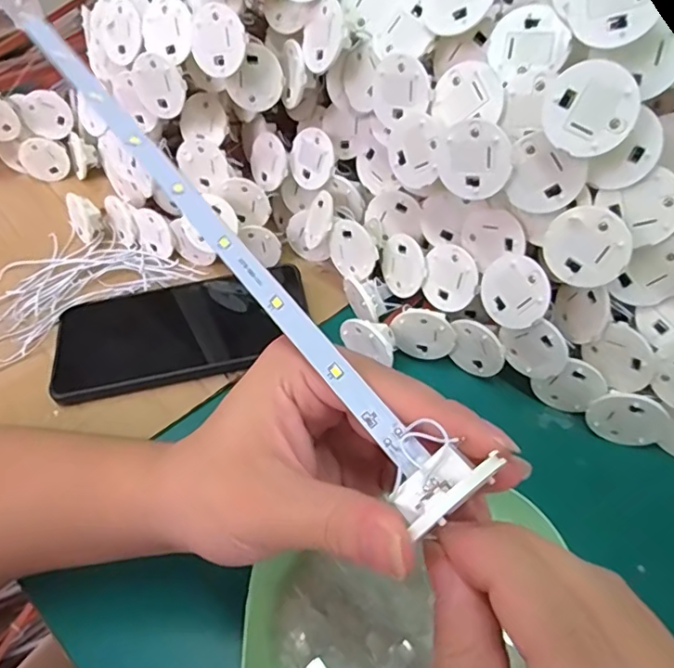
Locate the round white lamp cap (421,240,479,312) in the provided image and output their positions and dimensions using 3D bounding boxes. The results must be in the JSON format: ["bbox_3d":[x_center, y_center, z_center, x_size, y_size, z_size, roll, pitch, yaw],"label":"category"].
[{"bbox_3d":[0.067,-0.033,0.324,0.033,0.038,0.004,25,27,34],"label":"round white lamp cap"}]

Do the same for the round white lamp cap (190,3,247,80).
[{"bbox_3d":[-0.072,-0.175,0.331,0.037,0.037,0.006,57,31,-4],"label":"round white lamp cap"}]

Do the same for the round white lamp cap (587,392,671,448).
[{"bbox_3d":[0.155,0.046,0.296,0.037,0.038,0.006,18,53,17],"label":"round white lamp cap"}]

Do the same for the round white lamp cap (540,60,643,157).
[{"bbox_3d":[0.111,-0.098,0.243,0.038,0.037,0.004,51,23,-3],"label":"round white lamp cap"}]

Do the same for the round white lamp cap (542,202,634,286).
[{"bbox_3d":[0.119,-0.041,0.265,0.037,0.038,0.004,51,43,5],"label":"round white lamp cap"}]

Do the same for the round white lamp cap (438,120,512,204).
[{"bbox_3d":[0.069,-0.085,0.275,0.034,0.039,0.004,32,44,18],"label":"round white lamp cap"}]

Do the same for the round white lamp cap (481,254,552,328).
[{"bbox_3d":[0.094,-0.022,0.293,0.004,0.037,0.036,-15,3,-43],"label":"round white lamp cap"}]

